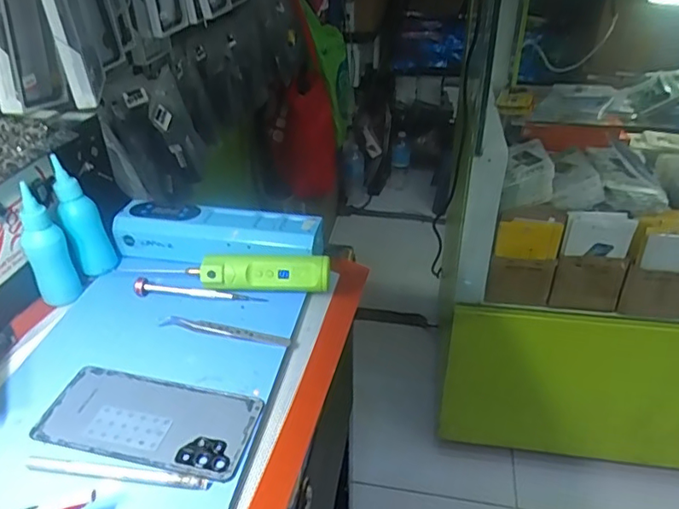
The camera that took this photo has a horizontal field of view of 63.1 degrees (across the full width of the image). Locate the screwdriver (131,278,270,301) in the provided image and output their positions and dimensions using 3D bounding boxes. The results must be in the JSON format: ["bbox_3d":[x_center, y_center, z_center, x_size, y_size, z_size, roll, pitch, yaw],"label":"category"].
[{"bbox_3d":[-0.131,0.033,0.512,0.122,0.012,0.016,4,35,8],"label":"screwdriver"}]

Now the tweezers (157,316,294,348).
[{"bbox_3d":[-0.099,0.064,0.475,0.115,0.008,0.011,6,35,10],"label":"tweezers"}]

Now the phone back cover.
[{"bbox_3d":[-0.139,0.120,0.407,0.153,0.004,0.071,7,35,12],"label":"phone back cover"}]

